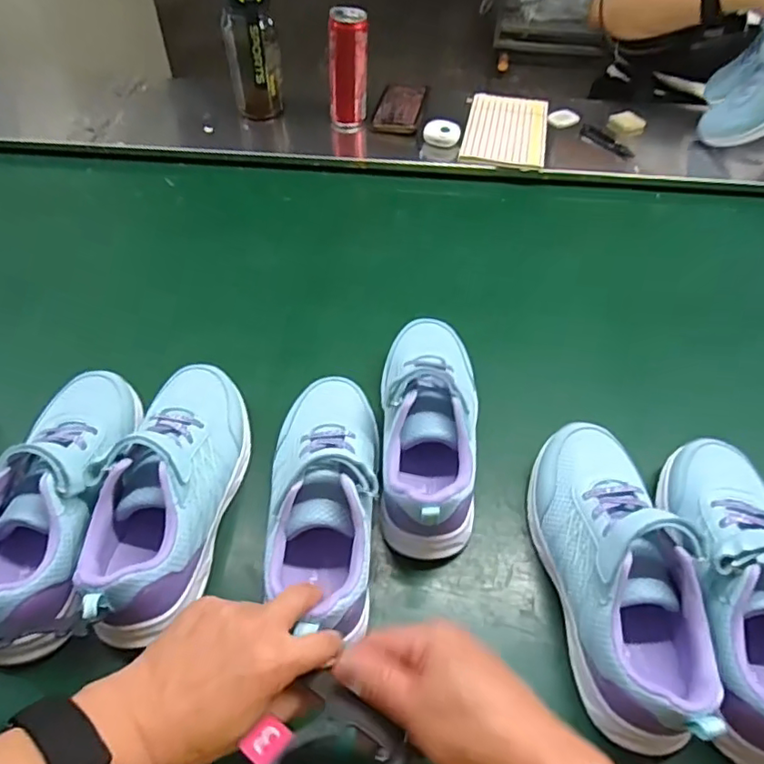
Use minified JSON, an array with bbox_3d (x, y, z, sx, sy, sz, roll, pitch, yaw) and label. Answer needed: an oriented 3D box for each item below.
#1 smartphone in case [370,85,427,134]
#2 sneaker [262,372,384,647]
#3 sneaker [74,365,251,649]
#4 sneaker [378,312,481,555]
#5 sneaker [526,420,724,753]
[{"bbox_3d":[0.030,-0.446,0.906,0.071,0.016,0.131,9,51,3],"label":"smartphone in case"},{"bbox_3d":[-0.043,0.083,0.443,0.083,0.085,0.219,1,46,-4],"label":"sneaker"},{"bbox_3d":[-0.168,0.080,0.448,0.086,0.074,0.238,9,51,2],"label":"sneaker"},{"bbox_3d":[0.042,0.034,0.500,0.086,0.085,0.233,7,51,1],"label":"sneaker"},{"bbox_3d":[0.173,0.133,0.417,0.082,0.100,0.231,-1,51,-6],"label":"sneaker"}]

